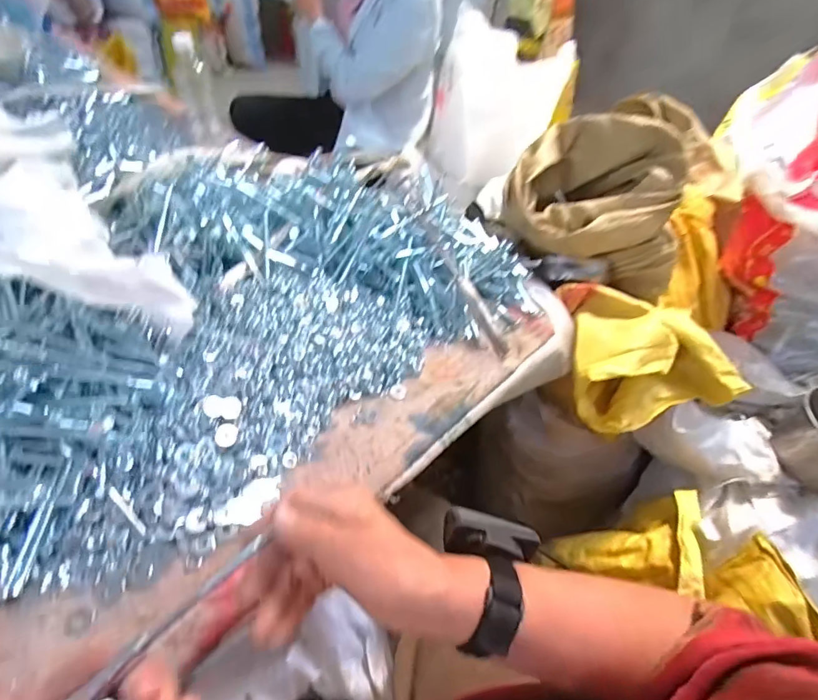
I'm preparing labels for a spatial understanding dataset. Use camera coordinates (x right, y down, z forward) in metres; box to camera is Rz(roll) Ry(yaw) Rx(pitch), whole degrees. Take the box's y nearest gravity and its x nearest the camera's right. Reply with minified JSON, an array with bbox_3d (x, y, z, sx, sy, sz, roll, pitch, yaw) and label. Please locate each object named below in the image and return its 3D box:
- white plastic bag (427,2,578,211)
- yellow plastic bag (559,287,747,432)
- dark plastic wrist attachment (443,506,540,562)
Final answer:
[{"bbox_3d":[0.225,-0.657,1.279,0.276,0.383,0.303,-3,45,-10],"label":"white plastic bag"},{"bbox_3d":[0.324,0.007,0.633,0.226,0.117,0.178,1,44,-6],"label":"yellow plastic bag"},{"bbox_3d":[0.064,0.144,0.350,0.074,0.026,0.033,11,44,5],"label":"dark plastic wrist attachment"}]

